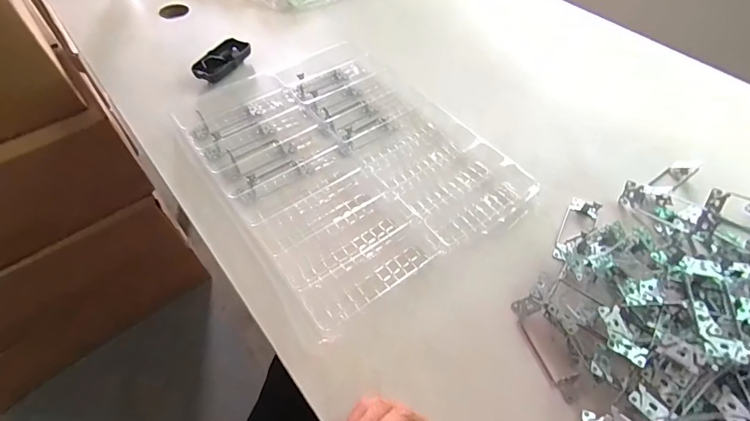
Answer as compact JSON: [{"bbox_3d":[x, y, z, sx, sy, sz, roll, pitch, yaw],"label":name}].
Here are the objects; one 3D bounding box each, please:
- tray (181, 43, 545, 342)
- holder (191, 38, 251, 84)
[{"bbox_3d":[-0.042,-0.081,0.536,0.338,0.027,0.417,-31,61,-22],"label":"tray"},{"bbox_3d":[-0.265,-0.258,0.652,0.052,0.025,0.106,17,56,10],"label":"holder"}]

